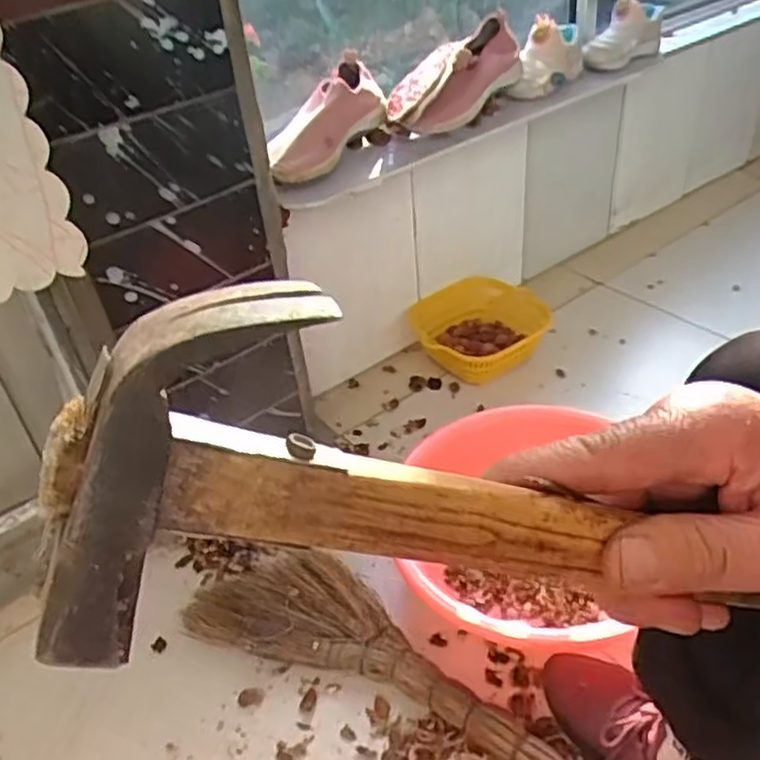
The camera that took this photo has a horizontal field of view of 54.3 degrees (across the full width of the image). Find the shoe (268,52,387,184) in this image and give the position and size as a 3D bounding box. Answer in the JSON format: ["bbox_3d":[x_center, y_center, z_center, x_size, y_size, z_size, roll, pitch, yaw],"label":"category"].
[{"bbox_3d":[-0.080,-0.342,0.974,0.075,0.088,0.236,18,44,28],"label":"shoe"}]

